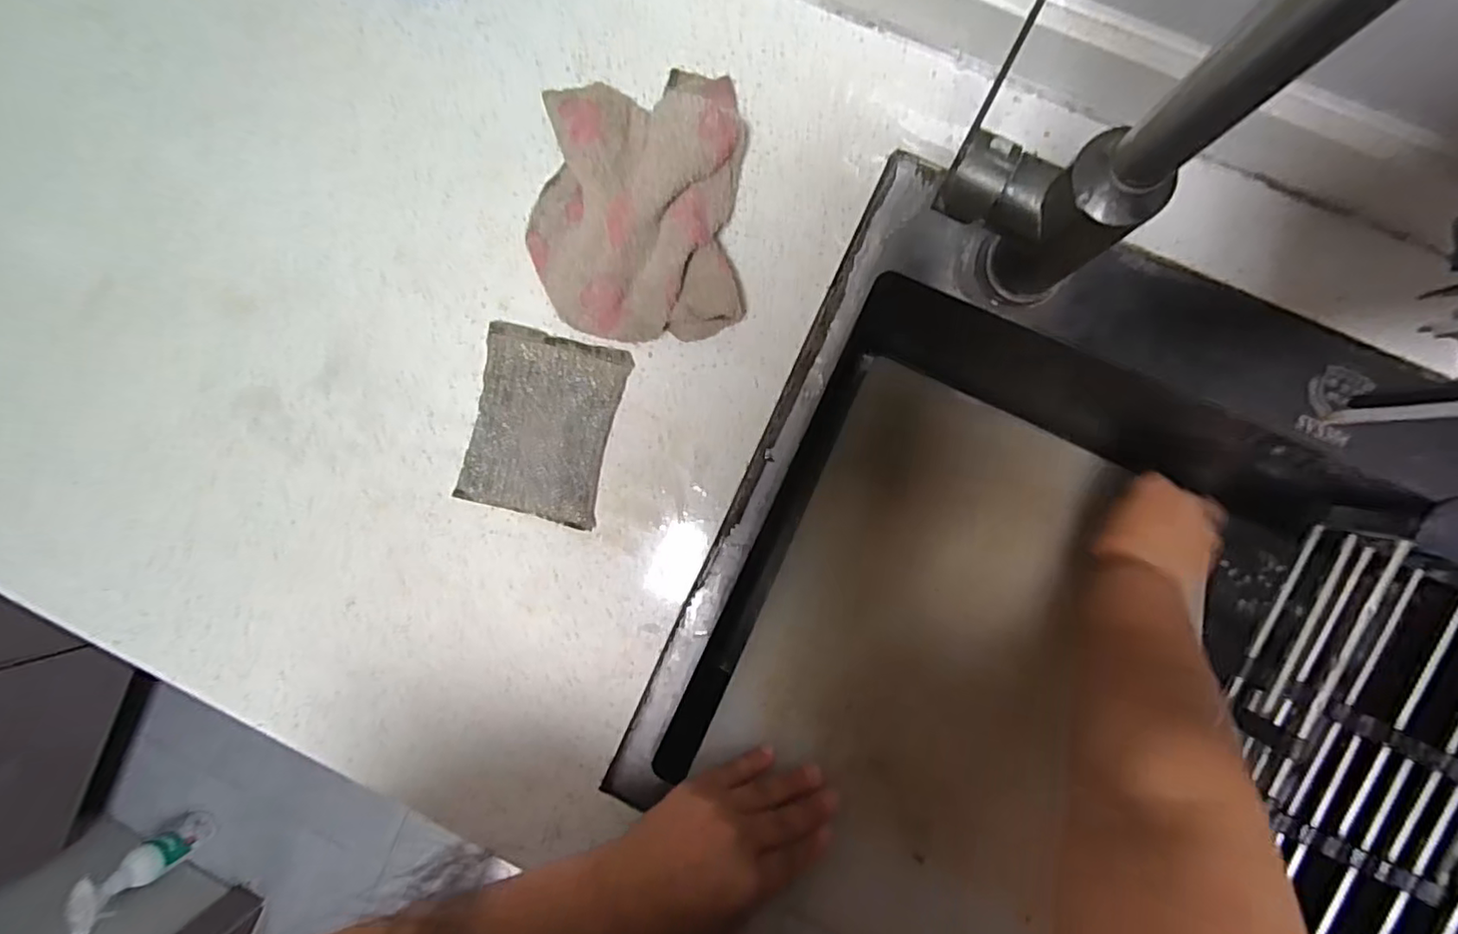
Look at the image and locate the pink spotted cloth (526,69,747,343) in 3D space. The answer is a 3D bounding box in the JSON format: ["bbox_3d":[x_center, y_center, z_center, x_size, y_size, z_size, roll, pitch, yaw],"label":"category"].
[{"bbox_3d":[-0.058,-0.161,0.386,0.128,0.051,0.159,1,92,5],"label":"pink spotted cloth"}]

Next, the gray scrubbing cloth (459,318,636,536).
[{"bbox_3d":[-0.119,-0.027,0.409,0.089,0.012,0.113,15,93,5],"label":"gray scrubbing cloth"}]

